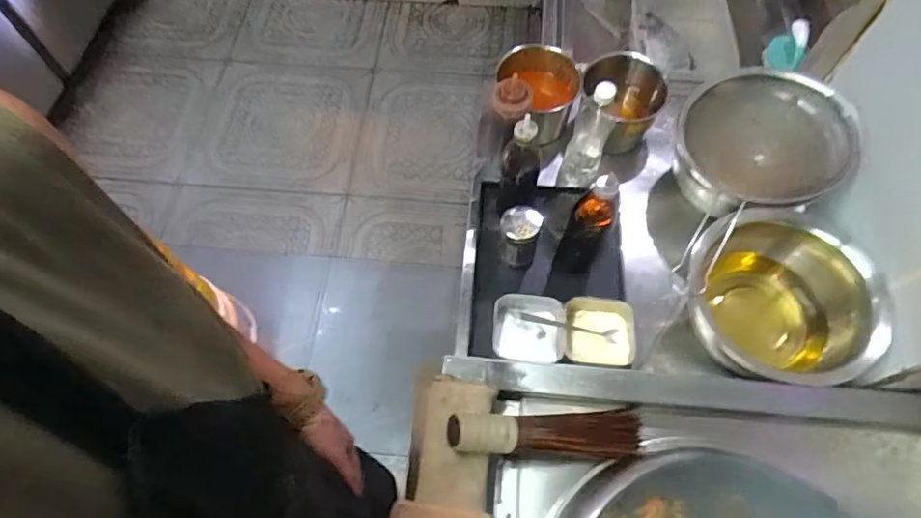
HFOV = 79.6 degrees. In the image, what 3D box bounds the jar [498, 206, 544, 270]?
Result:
[{"bbox_3d":[0.098,-0.037,0.900,0.064,0.097,0.065,0,64,1],"label":"jar"}]

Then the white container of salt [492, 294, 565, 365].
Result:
[{"bbox_3d":[0.107,0.116,0.871,0.112,0.095,0.111,2,64,2],"label":"white container of salt"}]

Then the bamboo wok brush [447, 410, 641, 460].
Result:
[{"bbox_3d":[0.121,0.233,0.743,0.286,0.045,0.067,6,62,-17],"label":"bamboo wok brush"}]

